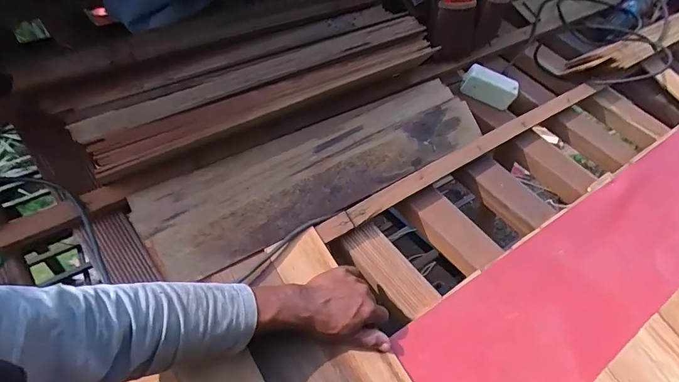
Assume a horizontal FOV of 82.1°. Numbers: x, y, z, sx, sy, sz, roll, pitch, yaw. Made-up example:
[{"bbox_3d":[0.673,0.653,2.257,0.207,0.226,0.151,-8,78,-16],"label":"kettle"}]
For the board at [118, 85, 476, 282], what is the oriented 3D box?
[{"bbox_3d":[-0.016,-0.044,0.646,0.590,0.026,0.155,-25,74,-22],"label":"board"}]

